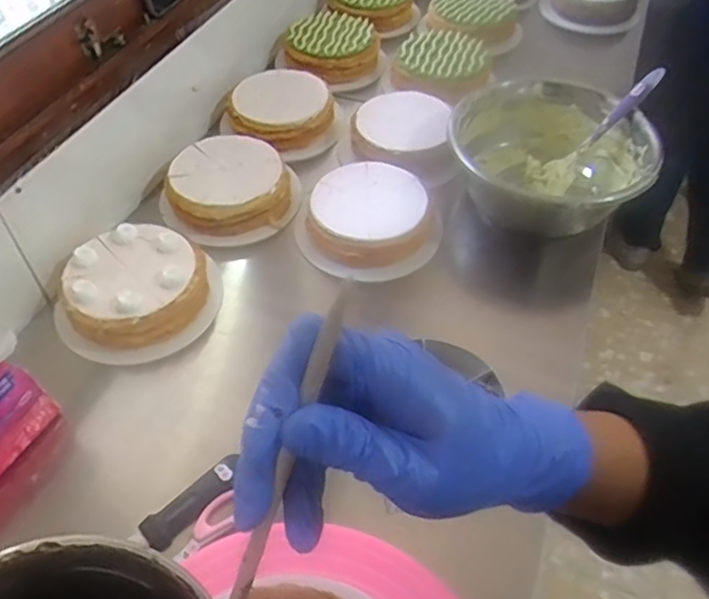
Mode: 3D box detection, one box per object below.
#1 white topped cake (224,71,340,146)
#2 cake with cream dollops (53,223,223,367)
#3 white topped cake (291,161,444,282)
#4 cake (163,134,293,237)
[{"bbox_3d":[-0.116,-0.320,1.028,0.150,0.055,0.164,1,49,-1],"label":"white topped cake"},{"bbox_3d":[-0.278,-0.007,0.783,0.170,0.080,0.167,1,49,-1],"label":"cake with cream dollops"},{"bbox_3d":[0.025,-0.117,0.854,0.178,0.056,0.175,1,49,-1],"label":"white topped cake"},{"bbox_3d":[-0.183,-0.171,0.922,0.165,0.069,0.169,1,49,-1],"label":"cake"}]

